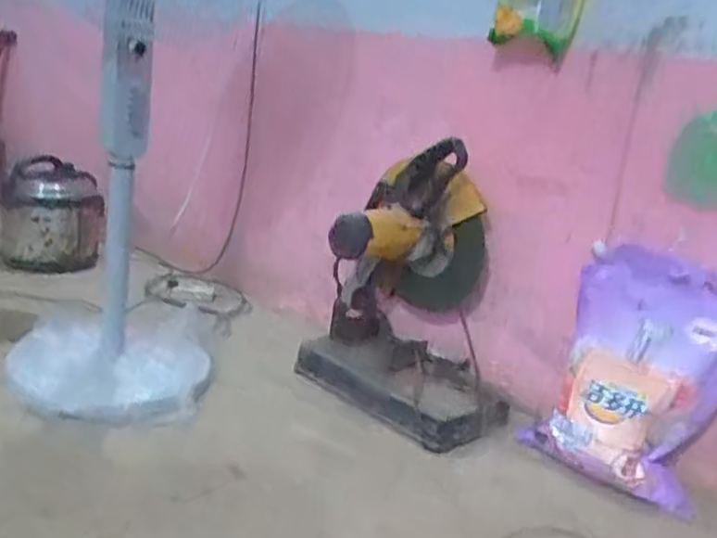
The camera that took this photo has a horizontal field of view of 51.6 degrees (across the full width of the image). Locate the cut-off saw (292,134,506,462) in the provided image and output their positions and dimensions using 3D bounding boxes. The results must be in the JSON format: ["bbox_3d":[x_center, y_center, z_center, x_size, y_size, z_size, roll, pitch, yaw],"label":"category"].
[{"bbox_3d":[0.133,0.029,1.576,0.409,0.555,0.338,20,20,36],"label":"cut-off saw"}]

